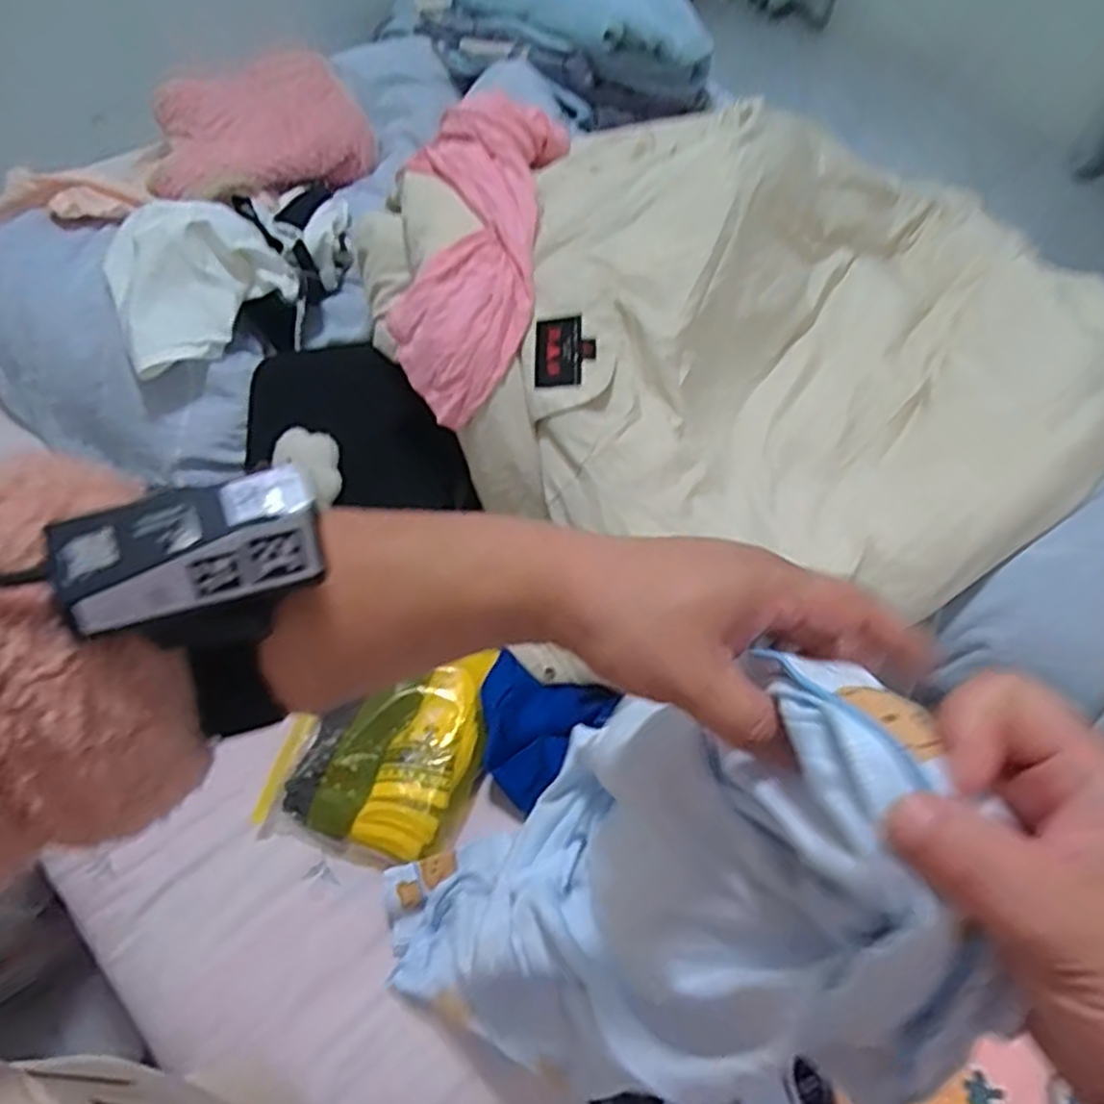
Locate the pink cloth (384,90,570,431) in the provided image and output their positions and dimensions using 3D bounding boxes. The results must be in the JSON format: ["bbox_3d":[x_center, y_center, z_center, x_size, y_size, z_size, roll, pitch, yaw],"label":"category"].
[{"bbox_3d":[-0.075,-0.291,0.736,0.128,0.071,0.339,7,72,2],"label":"pink cloth"}]

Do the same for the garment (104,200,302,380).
[{"bbox_3d":[-0.396,-0.314,0.854,0.189,0.090,0.185,-27,64,-17],"label":"garment"}]

